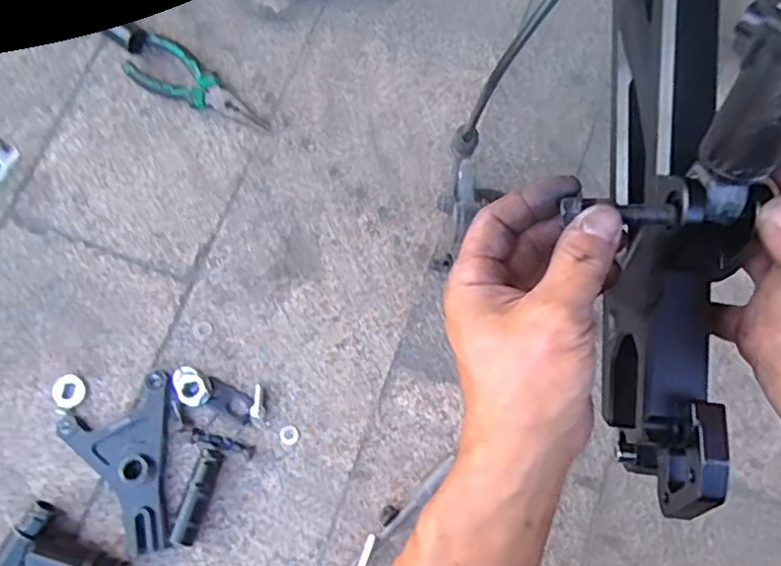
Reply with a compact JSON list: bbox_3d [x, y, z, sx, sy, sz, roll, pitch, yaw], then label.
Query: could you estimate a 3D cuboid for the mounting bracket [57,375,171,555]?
[{"bbox_3d":[-0.213,0.155,0.523,0.091,0.018,0.132,-27,76,-5],"label":"mounting bracket"}]

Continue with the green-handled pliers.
[{"bbox_3d":[-0.187,-0.196,0.614,0.152,0.018,0.051,26,78,8],"label":"green-handled pliers"}]

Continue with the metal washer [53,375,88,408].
[{"bbox_3d":[-0.284,0.096,0.548,0.029,0.004,0.029,0,75,2],"label":"metal washer"}]

